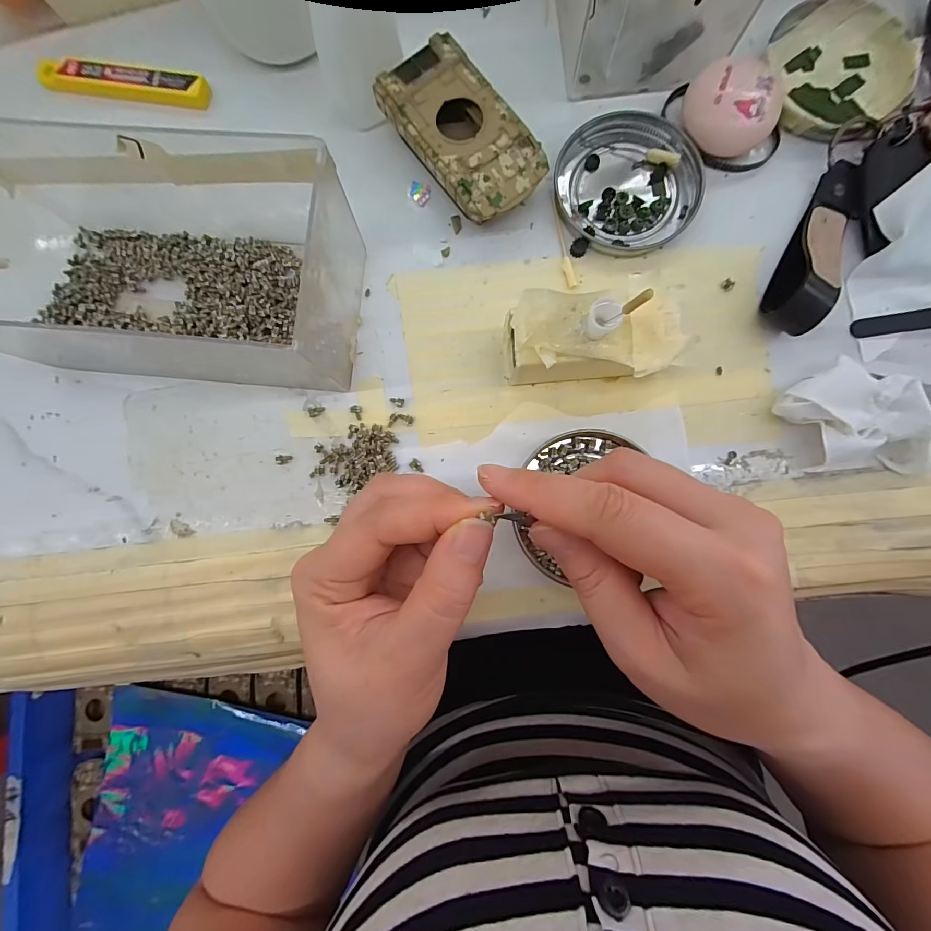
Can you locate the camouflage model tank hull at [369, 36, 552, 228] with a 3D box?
[{"bbox_3d":[-0.002,-0.176,0.224,0.053,0.025,0.094,-37,85,-1],"label":"camouflage model tank hull"}]

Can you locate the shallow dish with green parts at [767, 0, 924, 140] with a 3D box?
[{"bbox_3d":[0.210,-0.223,0.227,0.070,0.010,0.079,-5,86,2],"label":"shallow dish with green parts"}]

